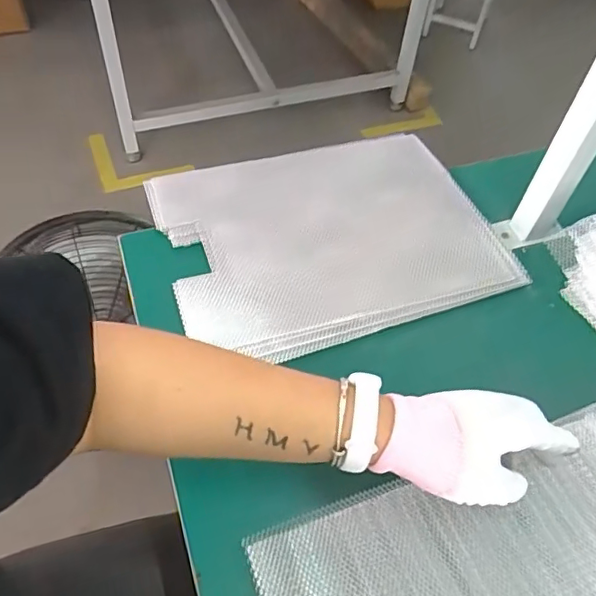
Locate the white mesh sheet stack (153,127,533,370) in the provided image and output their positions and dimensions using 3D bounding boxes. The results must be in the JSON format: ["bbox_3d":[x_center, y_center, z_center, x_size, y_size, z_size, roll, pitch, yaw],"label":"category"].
[{"bbox_3d":[0.033,-0.069,0.598,0.331,0.031,0.251,-14,56,-14],"label":"white mesh sheet stack"}]

